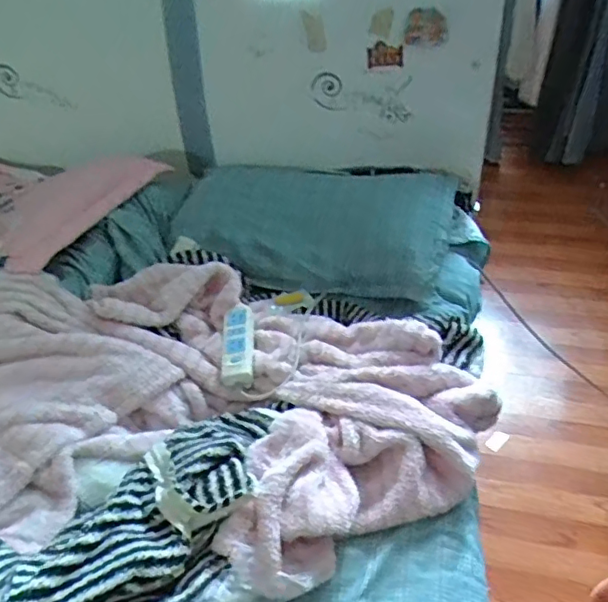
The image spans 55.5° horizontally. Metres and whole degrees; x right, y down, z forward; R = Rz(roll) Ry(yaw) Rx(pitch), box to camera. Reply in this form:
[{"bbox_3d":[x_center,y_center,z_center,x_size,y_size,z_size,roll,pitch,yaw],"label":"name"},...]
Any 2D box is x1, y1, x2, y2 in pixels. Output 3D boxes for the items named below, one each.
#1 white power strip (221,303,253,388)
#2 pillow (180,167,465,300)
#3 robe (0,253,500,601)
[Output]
[{"bbox_3d":[-0.119,0.077,1.039,0.055,0.042,0.160,-5,43,2],"label":"white power strip"},{"bbox_3d":[0.012,-0.182,1.253,0.590,0.157,0.316,7,44,14],"label":"pillow"},{"bbox_3d":[-0.221,0.146,0.927,1.007,0.165,0.541,1,43,8],"label":"robe"}]

